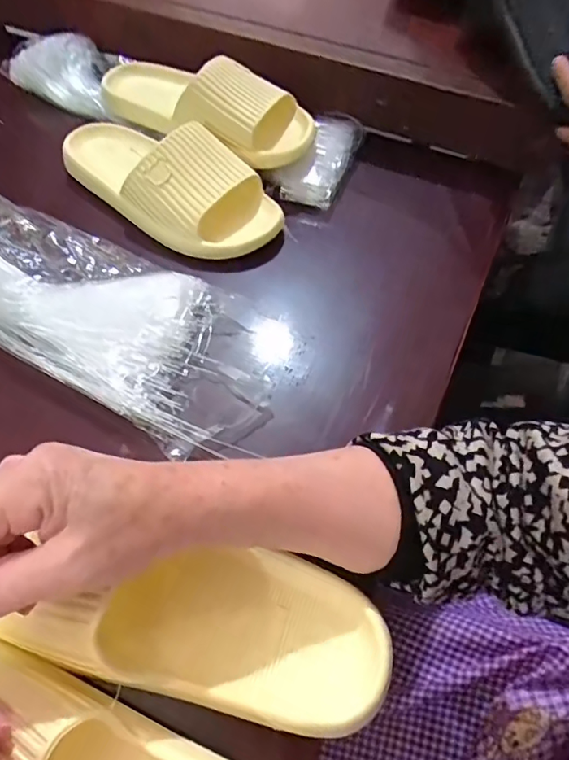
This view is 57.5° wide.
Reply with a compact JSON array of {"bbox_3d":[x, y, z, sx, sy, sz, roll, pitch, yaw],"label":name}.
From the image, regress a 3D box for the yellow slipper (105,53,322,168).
[{"bbox_3d":[-0.082,-0.288,0.533,0.233,0.068,0.083,25,59,13],"label":"yellow slipper"}]

